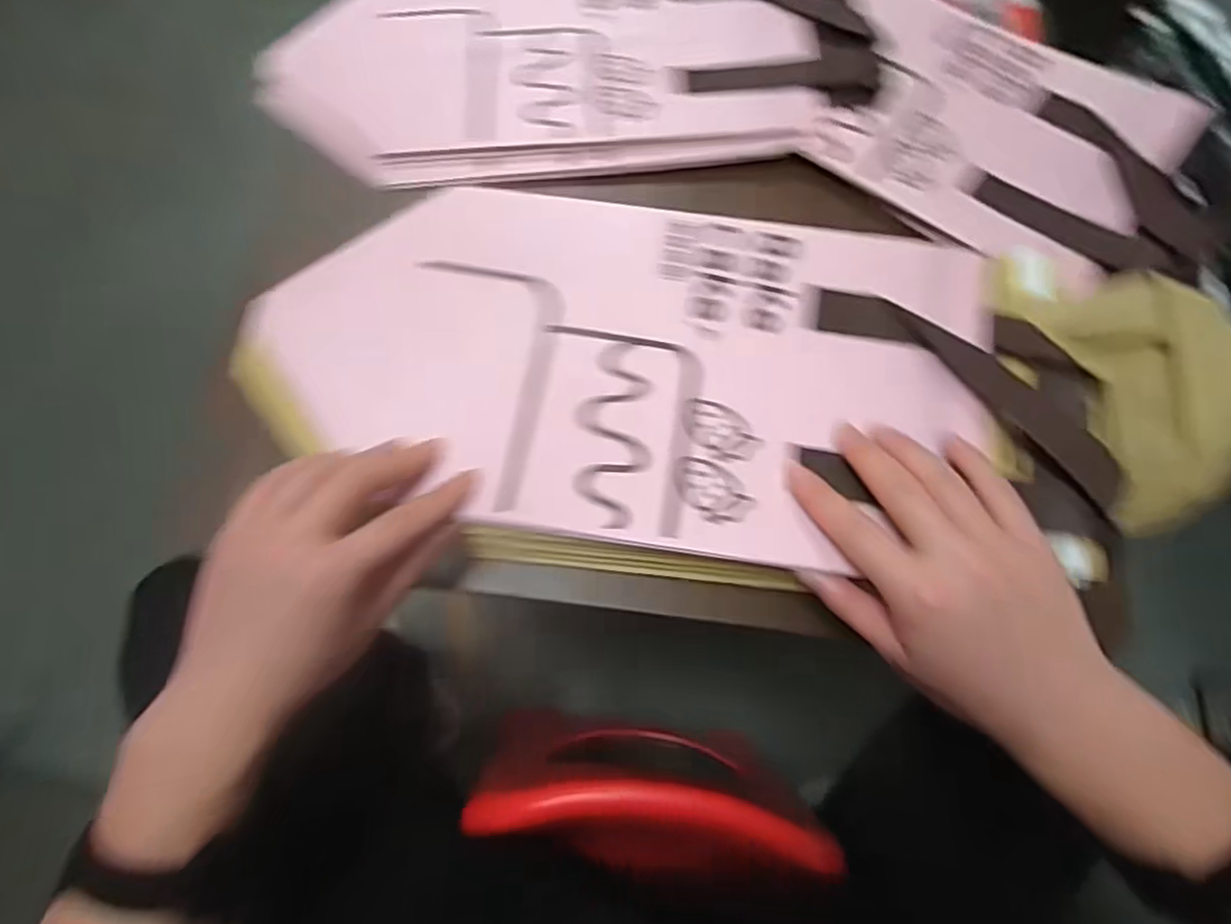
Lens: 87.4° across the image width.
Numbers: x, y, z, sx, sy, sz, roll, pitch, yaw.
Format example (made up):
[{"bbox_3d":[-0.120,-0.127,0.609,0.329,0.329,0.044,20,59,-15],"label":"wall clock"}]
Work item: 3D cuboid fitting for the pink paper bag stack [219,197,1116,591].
[{"bbox_3d":[0.020,-0.042,0.389,0.470,0.055,0.217,6,74,2],"label":"pink paper bag stack"}]

